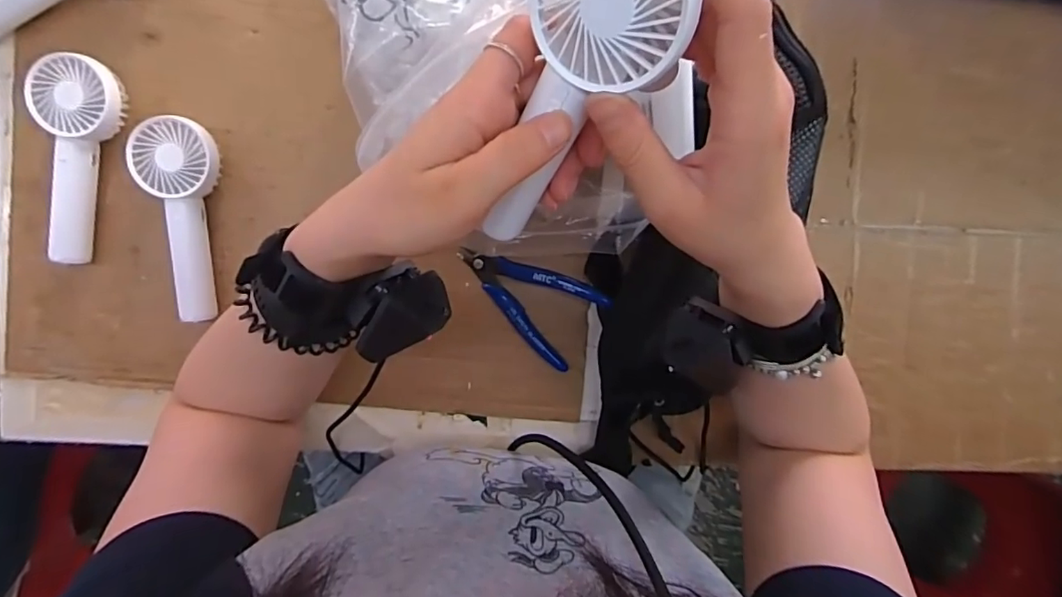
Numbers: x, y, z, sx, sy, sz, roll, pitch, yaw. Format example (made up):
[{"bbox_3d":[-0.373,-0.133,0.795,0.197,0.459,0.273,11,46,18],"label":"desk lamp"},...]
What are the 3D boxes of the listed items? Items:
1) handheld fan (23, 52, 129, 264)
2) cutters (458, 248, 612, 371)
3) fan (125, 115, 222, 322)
[{"bbox_3d":[-0.335,-0.101,0.396,0.054,0.028,0.142,15,92,-4],"label":"handheld fan"},{"bbox_3d":[-0.005,-0.003,0.413,0.112,0.027,0.066,34,95,-7],"label":"cutters"},{"bbox_3d":[-0.251,-0.056,0.402,0.052,0.032,0.143,-3,93,-3],"label":"fan"}]

